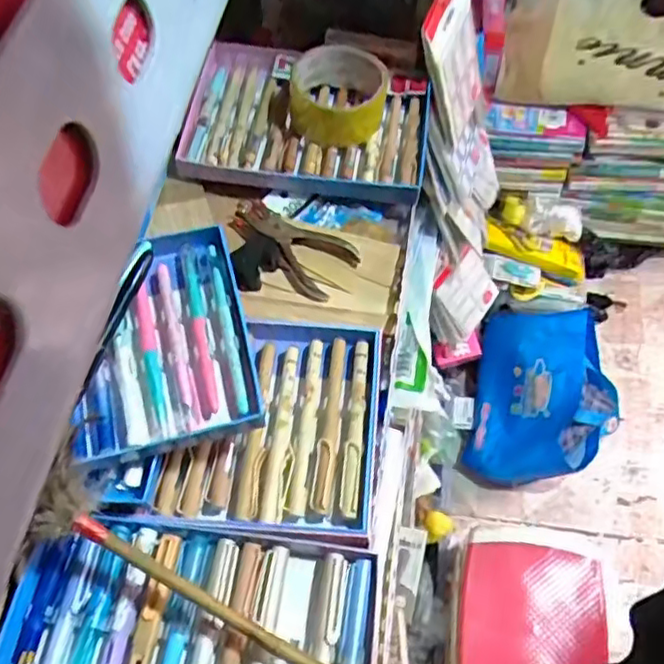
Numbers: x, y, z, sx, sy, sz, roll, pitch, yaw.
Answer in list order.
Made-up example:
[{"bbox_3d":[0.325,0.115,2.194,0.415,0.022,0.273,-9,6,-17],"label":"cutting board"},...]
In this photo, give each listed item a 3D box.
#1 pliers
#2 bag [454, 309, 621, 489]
[{"bbox_3d":[-0.043,-0.078,0.603,0.124,0.029,0.062,22,65,20],"label":"pliers"},{"bbox_3d":[0.423,0.129,1.290,0.272,0.166,0.341,11,62,14],"label":"bag"}]

